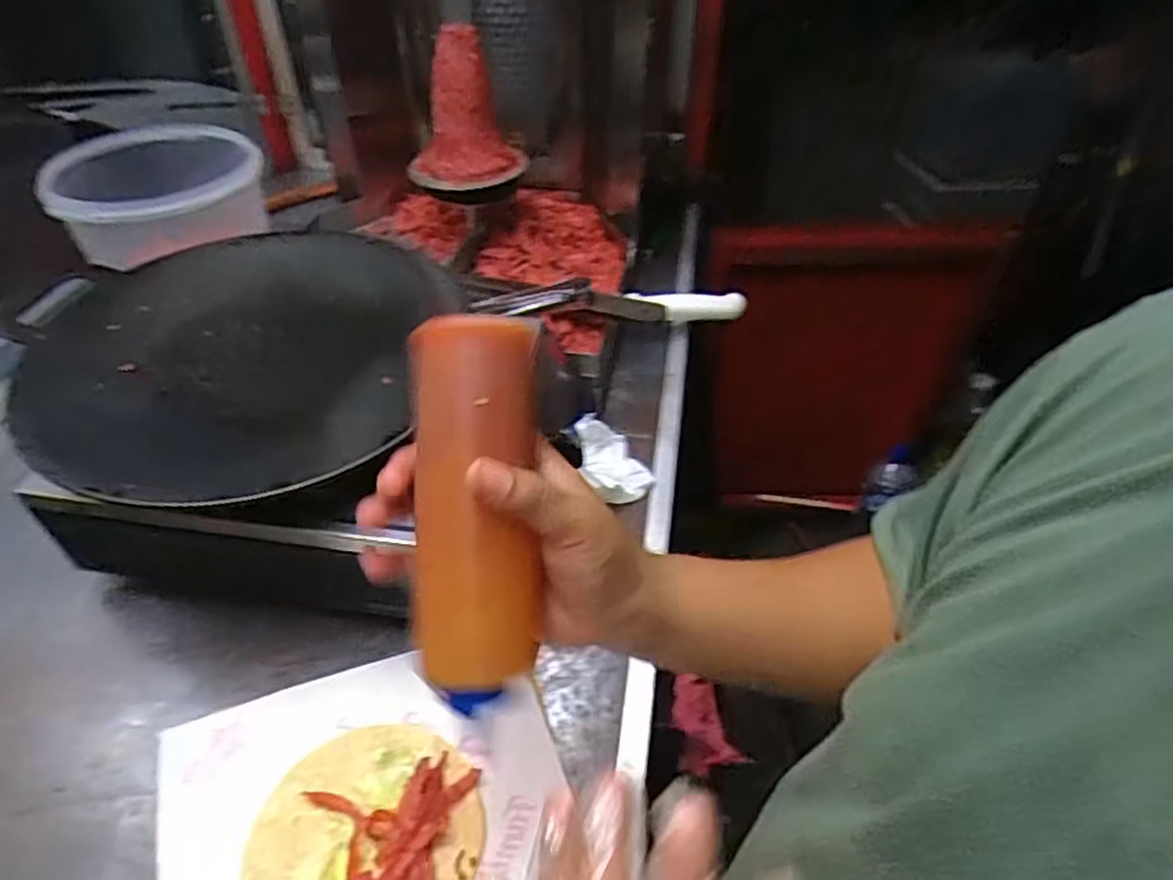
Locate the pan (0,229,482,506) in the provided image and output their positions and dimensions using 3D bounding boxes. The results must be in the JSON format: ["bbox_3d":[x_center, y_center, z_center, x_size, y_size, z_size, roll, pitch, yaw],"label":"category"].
[{"bbox_3d":[-0.267,-0.072,0.571,0.287,0.041,0.319,4,40,3],"label":"pan"}]

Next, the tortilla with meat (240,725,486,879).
[{"bbox_3d":[-0.139,0.246,0.448,0.134,0.017,0.142,-1,43,1],"label":"tortilla with meat"}]

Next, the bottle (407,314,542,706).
[{"bbox_3d":[-0.050,0.033,0.344,0.051,0.179,0.049,0,1,2],"label":"bottle"}]

